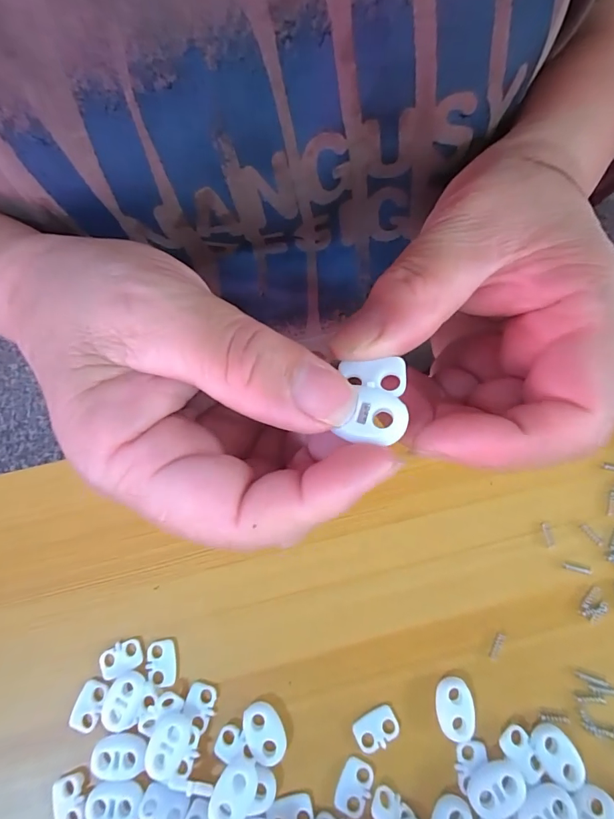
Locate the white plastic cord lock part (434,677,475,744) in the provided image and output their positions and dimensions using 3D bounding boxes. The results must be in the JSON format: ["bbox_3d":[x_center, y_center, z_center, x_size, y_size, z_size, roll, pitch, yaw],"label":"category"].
[{"bbox_3d":[0.062,0.125,0.173,0.014,0.006,0.022,-1,68,2],"label":"white plastic cord lock part"}]

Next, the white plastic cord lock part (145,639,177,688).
[{"bbox_3d":[-0.065,0.113,0.182,0.013,0.004,0.018,-4,68,1],"label":"white plastic cord lock part"}]

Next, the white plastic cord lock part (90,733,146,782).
[{"bbox_3d":[-0.077,0.142,0.167,0.022,0.004,0.016,-9,68,-1],"label":"white plastic cord lock part"}]

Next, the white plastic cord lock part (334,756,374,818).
[{"bbox_3d":[0.019,0.152,0.165,0.012,0.004,0.019,22,71,11],"label":"white plastic cord lock part"}]

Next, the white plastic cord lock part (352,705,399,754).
[{"bbox_3d":[0.029,0.134,0.171,0.018,0.004,0.012,-25,70,-7],"label":"white plastic cord lock part"}]

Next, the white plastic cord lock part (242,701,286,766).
[{"bbox_3d":[-0.018,0.135,0.172,0.015,0.005,0.022,-23,69,-7],"label":"white plastic cord lock part"}]

